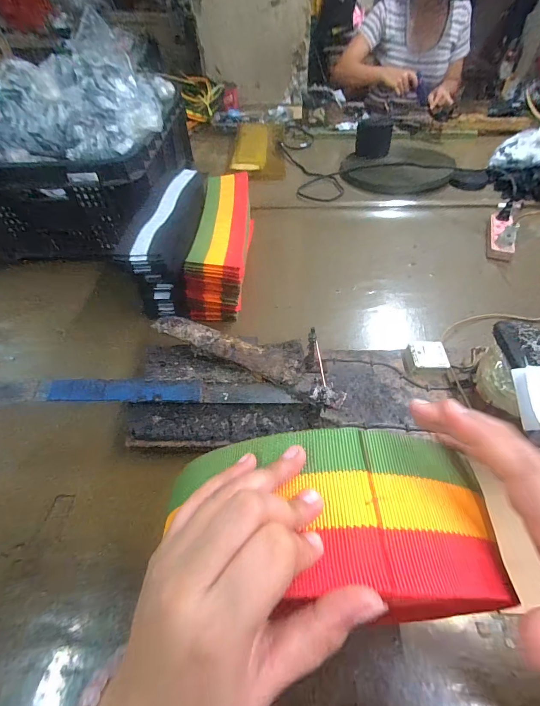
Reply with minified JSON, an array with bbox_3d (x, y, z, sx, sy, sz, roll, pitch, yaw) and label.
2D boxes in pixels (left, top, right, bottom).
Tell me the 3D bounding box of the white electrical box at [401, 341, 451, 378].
[{"bbox_3d":[0.217,0.008,0.474,0.053,0.023,0.043,1,50,2],"label":"white electrical box"}]

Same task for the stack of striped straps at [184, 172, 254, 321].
[{"bbox_3d":[-0.087,-0.200,0.622,0.095,0.112,0.309,-1,50,0],"label":"stack of striped straps"}]

